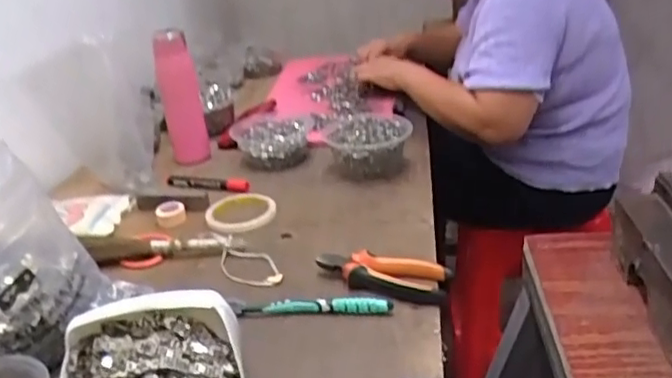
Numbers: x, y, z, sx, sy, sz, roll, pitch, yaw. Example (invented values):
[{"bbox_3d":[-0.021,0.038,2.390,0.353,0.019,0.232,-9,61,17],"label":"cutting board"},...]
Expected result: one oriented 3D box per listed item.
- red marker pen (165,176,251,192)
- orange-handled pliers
[{"bbox_3d":[-0.198,-0.012,0.966,0.143,0.019,0.020,7,28,24],"label":"red marker pen"},{"bbox_3d":[0.049,0.093,0.693,0.143,0.026,0.060,5,27,20],"label":"orange-handled pliers"}]

